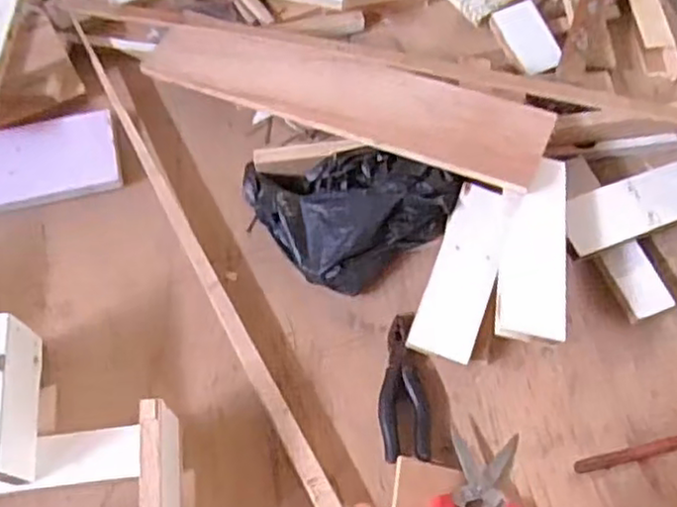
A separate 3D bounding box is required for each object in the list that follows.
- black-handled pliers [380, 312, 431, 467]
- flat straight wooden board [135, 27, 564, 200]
[{"bbox_3d":[0.063,0.132,0.686,0.048,0.011,0.147,-4,64,-3],"label":"black-handled pliers"},{"bbox_3d":[0.004,-0.188,0.790,0.468,0.027,0.103,21,76,13],"label":"flat straight wooden board"}]

